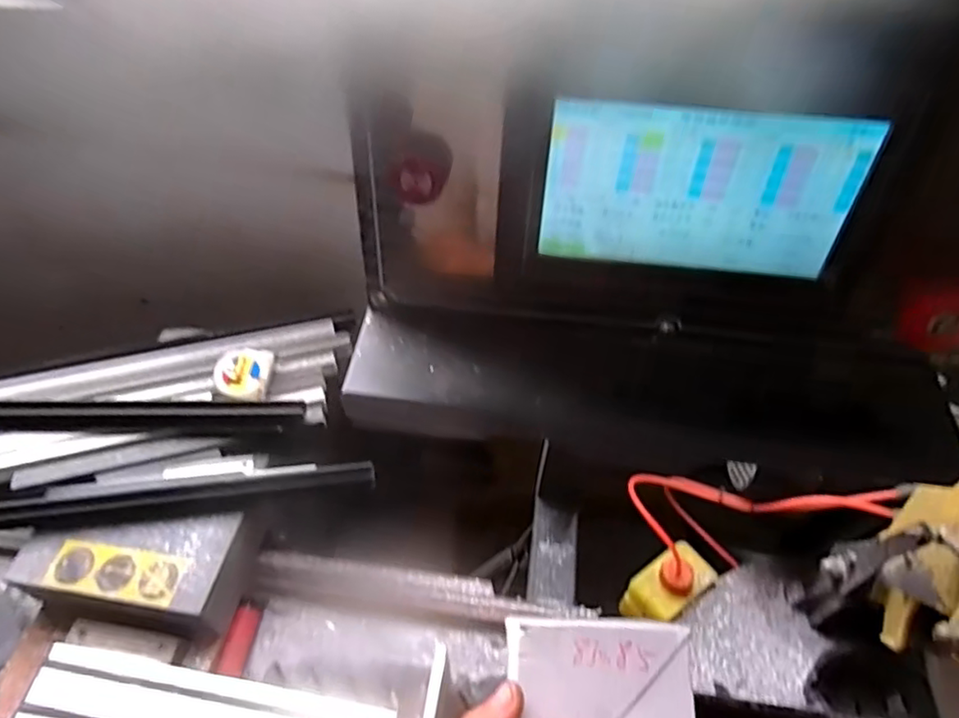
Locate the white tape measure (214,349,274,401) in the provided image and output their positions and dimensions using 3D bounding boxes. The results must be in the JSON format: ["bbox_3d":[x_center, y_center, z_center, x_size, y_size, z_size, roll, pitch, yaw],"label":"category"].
[{"bbox_3d":[-0.291,0.023,0.780,0.063,0.044,0.063,1,52,1],"label":"white tape measure"}]

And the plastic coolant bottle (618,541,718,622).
[{"bbox_3d":[0.234,0.275,0.767,0.106,0.071,0.065,-31,58,-22],"label":"plastic coolant bottle"}]

